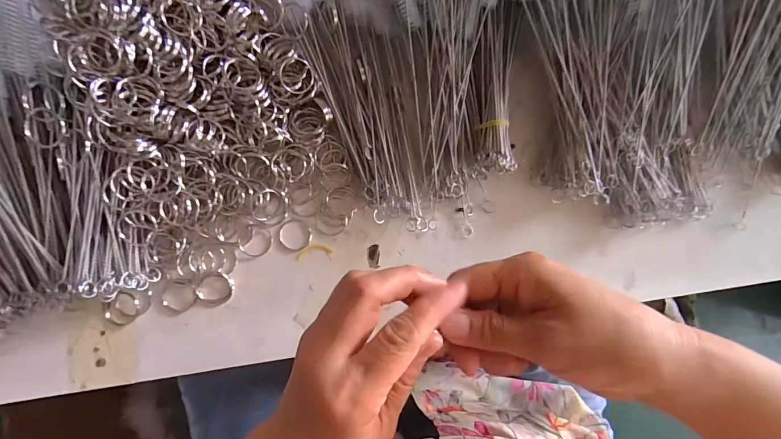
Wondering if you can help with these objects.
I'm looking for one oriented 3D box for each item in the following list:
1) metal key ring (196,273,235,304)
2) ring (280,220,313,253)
[{"bbox_3d":[-0.130,0.051,0.280,0.026,0.006,0.023,-18,87,-8],"label":"metal key ring"},{"bbox_3d":[-0.073,0.012,0.293,0.024,0.004,0.024,1,85,-7],"label":"ring"}]

